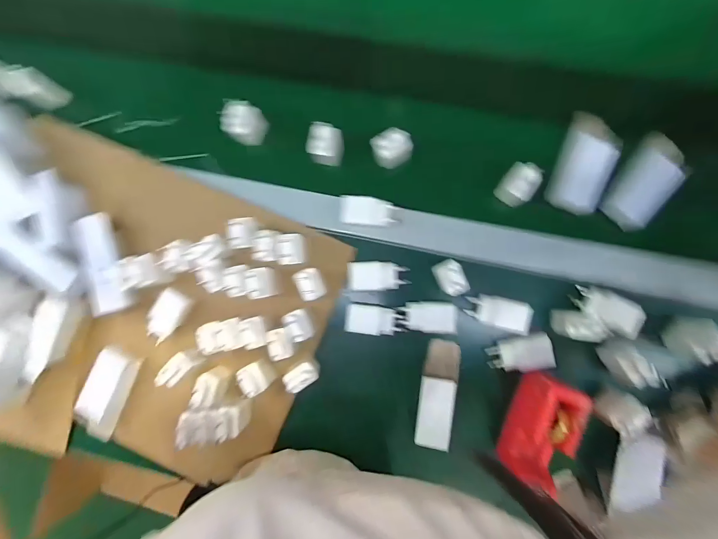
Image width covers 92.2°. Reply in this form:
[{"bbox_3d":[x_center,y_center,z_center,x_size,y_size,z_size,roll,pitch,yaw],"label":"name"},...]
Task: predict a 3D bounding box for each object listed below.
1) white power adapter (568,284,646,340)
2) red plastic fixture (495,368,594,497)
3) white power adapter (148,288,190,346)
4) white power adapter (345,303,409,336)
[{"bbox_3d":[0.330,0.055,0.456,0.087,0.026,0.043,31,90,0],"label":"white power adapter"},{"bbox_3d":[0.224,0.198,0.425,0.057,0.059,0.129,20,90,0],"label":"red plastic fixture"},{"bbox_3d":[-0.276,0.068,0.497,0.038,0.023,0.080,28,90,0],"label":"white power adapter"},{"bbox_3d":[0.024,0.070,0.482,0.080,0.021,0.039,8,90,0],"label":"white power adapter"}]

